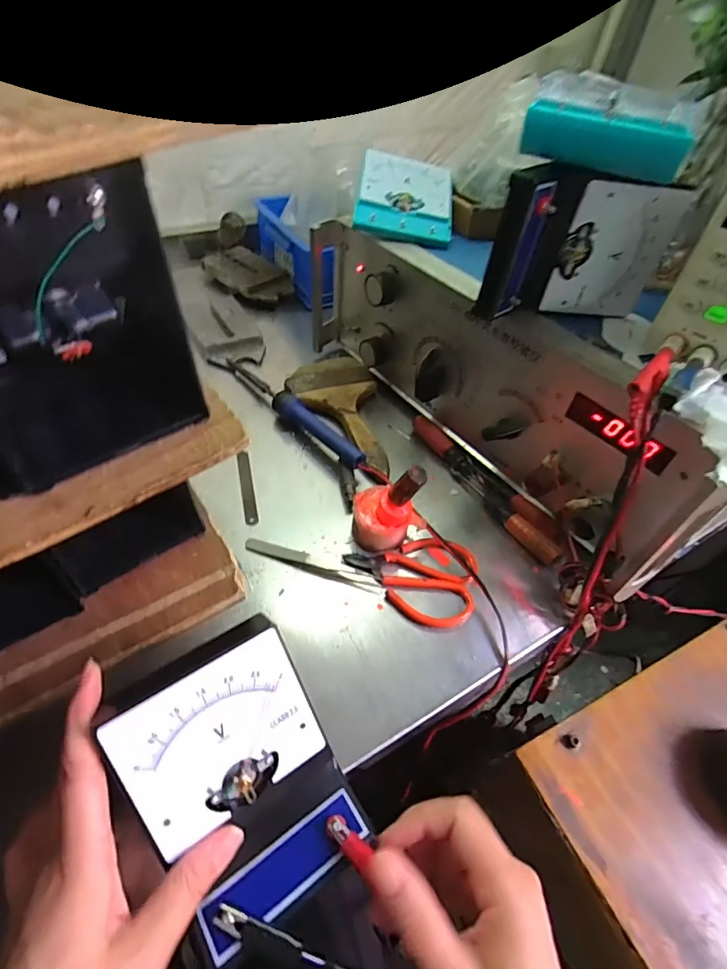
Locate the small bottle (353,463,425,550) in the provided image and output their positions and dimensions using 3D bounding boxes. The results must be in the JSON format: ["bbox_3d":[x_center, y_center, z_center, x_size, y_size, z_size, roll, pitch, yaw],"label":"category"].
[{"bbox_3d":[0.020,0.016,0.376,0.055,0.085,0.043,22,50,14],"label":"small bottle"}]

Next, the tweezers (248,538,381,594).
[{"bbox_3d":[-0.041,0.065,0.383,0.118,0.004,0.014,17,49,10],"label":"tweezers"}]

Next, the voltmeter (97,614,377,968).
[{"bbox_3d":[-0.064,0.145,0.240,0.091,0.078,0.121,-26,55,-26],"label":"voltmeter"}]

